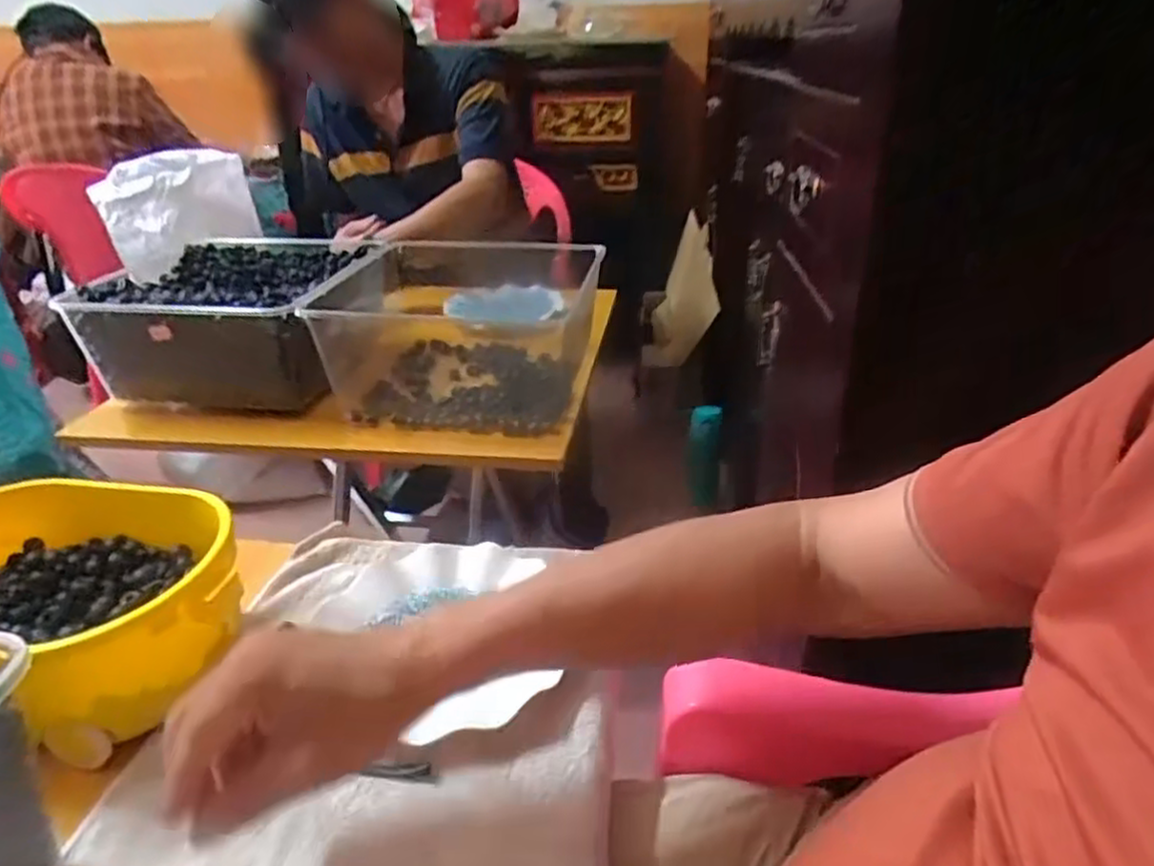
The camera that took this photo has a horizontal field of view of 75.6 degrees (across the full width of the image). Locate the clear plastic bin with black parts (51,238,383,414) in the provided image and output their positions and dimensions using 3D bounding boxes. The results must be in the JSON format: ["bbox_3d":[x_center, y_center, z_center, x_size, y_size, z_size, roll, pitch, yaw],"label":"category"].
[{"bbox_3d":[-0.418,-0.141,0.954,0.286,0.139,0.295,3,28,9],"label":"clear plastic bin with black parts"}]

